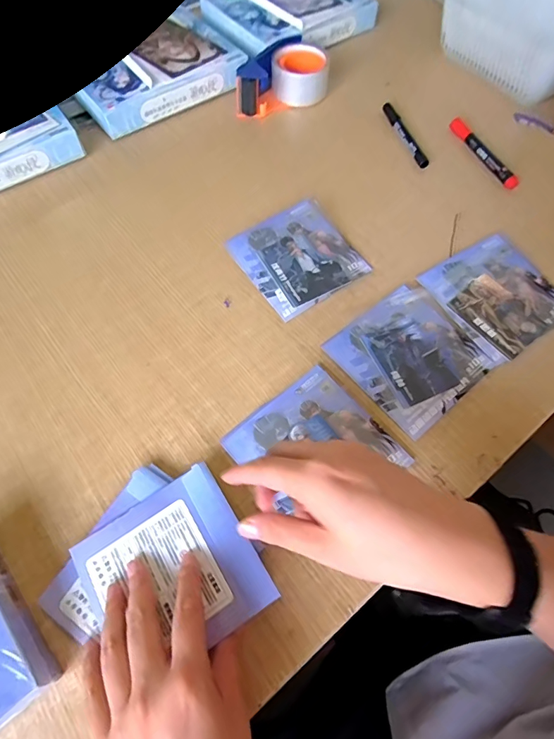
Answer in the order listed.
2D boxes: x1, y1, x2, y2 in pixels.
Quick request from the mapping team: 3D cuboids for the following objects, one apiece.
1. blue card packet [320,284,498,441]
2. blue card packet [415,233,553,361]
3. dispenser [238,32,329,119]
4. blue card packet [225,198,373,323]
[{"bbox_3d":[0.145,-0.018,0.457,0.136,0.009,0.134,-37,71,-17],"label":"blue card packet"},{"bbox_3d":[0.256,-0.089,0.491,0.128,0.008,0.135,-32,69,-15],"label":"blue card packet"},{"bbox_3d":[0.014,-0.438,0.643,0.091,0.060,0.145,28,67,12],"label":"dispenser"},{"bbox_3d":[0.026,-0.139,0.516,0.131,0.011,0.131,-31,69,-15],"label":"blue card packet"}]

